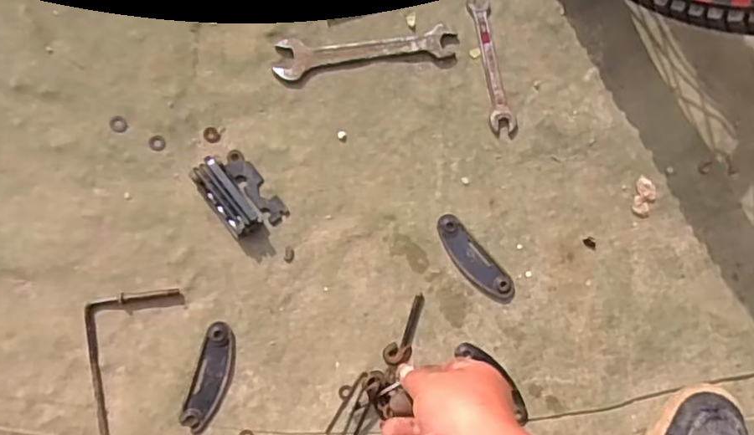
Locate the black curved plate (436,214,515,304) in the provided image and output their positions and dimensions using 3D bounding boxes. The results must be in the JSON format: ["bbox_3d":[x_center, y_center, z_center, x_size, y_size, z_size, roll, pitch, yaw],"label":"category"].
[{"bbox_3d":[0.082,0.037,0.529,0.027,0.005,0.091,-42,94,-7],"label":"black curved plate"}]

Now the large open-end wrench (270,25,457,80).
[{"bbox_3d":[-0.010,-0.136,0.513,0.144,0.008,0.031,-7,90,-9],"label":"large open-end wrench"}]

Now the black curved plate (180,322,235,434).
[{"bbox_3d":[-0.129,0.127,0.491,0.028,0.004,0.084,17,86,-8],"label":"black curved plate"}]

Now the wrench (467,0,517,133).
[{"bbox_3d":[0.097,-0.130,0.529,0.021,0.004,0.113,-12,90,-9],"label":"wrench"}]

